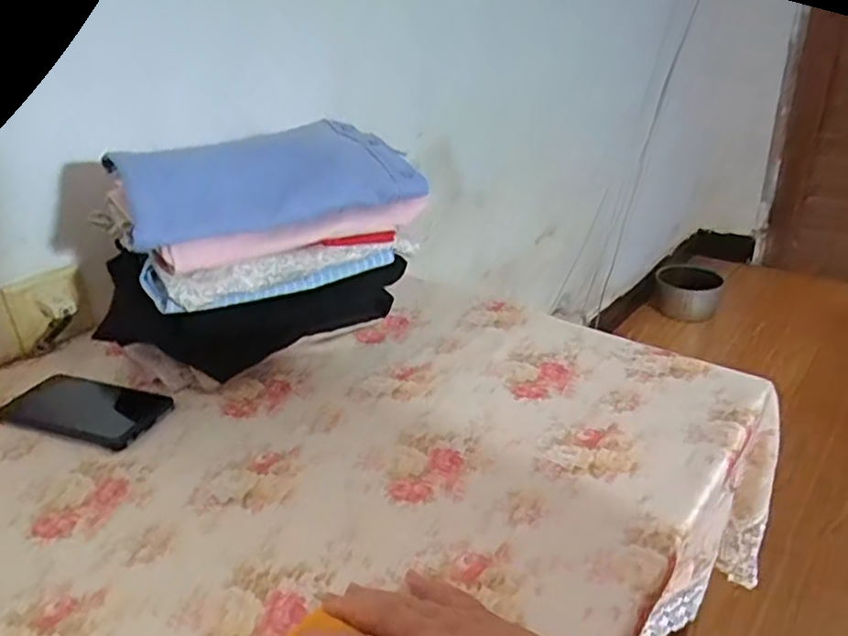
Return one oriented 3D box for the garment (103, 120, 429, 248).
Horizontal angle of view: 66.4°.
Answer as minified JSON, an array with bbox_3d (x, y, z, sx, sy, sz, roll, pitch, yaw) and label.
[{"bbox_3d":[-0.167,-0.149,0.677,0.287,0.059,0.192,-20,32,-30],"label":"garment"}]

